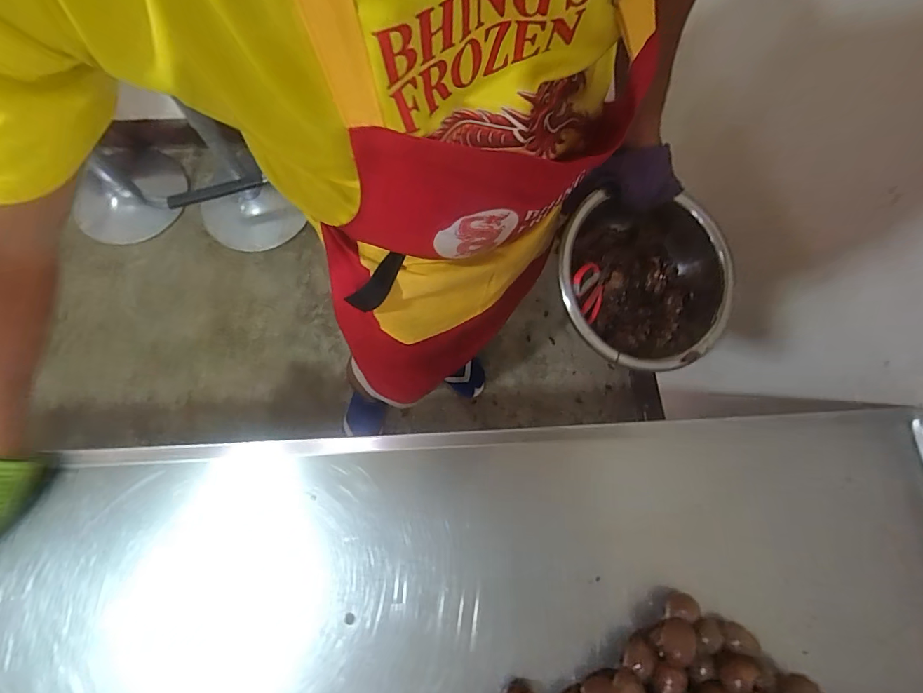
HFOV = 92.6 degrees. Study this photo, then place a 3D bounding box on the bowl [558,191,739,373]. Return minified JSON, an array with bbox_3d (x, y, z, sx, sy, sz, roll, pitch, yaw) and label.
[{"bbox_3d":[0.269,-0.104,0.680,0.271,0.119,0.271,1,78,-7],"label":"bowl"}]

